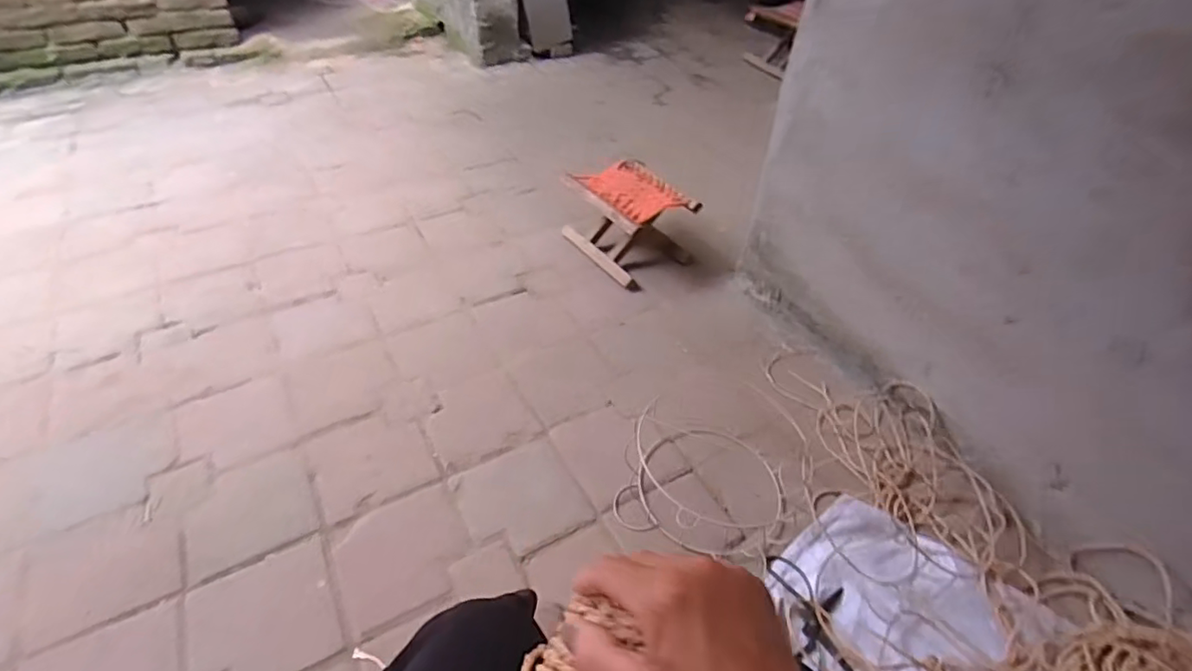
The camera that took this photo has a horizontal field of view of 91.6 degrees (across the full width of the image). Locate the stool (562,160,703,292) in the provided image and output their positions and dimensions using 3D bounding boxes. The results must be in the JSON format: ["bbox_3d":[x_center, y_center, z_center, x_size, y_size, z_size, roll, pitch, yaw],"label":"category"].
[{"bbox_3d":[0.078,-0.301,1.513,0.231,0.183,0.299,-27,52,-28],"label":"stool"}]

